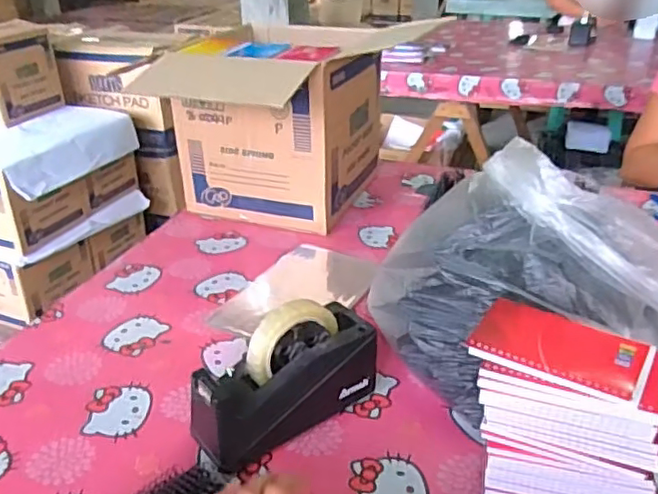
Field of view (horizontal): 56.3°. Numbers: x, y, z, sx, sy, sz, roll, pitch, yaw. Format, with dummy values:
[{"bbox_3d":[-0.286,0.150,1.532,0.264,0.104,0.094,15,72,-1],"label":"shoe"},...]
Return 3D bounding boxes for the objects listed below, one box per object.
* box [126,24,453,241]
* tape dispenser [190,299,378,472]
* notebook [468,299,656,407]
[{"bbox_3d":[-0.084,-0.210,1.152,0.296,0.288,0.287,11,31,21],"label":"box"},{"bbox_3d":[-0.045,0.136,0.655,0.204,0.127,0.069,-20,34,-31],"label":"tape dispenser"},{"bbox_3d":[0.192,0.084,0.512,0.133,0.006,0.087,17,33,30],"label":"notebook"}]

